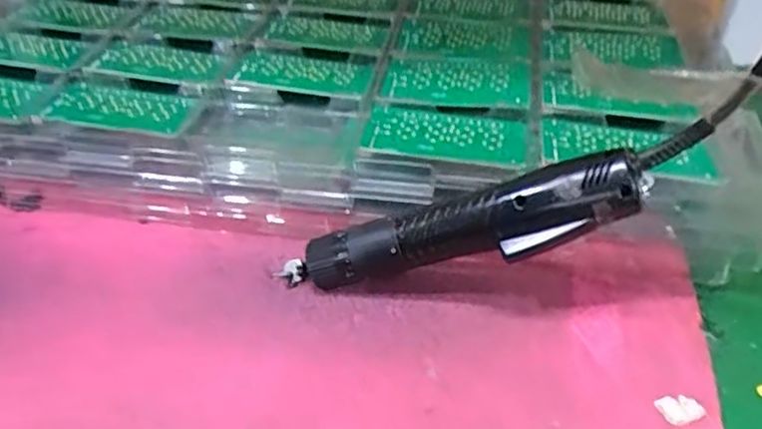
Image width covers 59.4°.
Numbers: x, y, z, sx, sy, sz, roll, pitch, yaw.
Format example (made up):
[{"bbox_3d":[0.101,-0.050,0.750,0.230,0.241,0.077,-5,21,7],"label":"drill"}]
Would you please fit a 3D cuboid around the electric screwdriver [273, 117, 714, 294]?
[{"bbox_3d":[0.053,0.007,0.384,0.250,0.032,0.030,-17,37,22],"label":"electric screwdriver"}]

